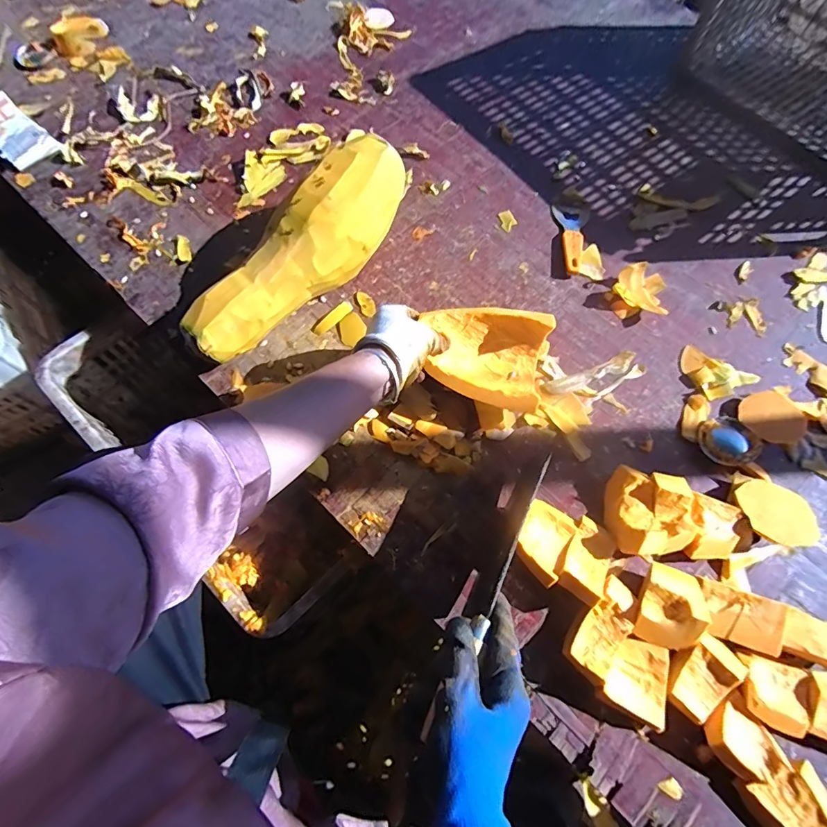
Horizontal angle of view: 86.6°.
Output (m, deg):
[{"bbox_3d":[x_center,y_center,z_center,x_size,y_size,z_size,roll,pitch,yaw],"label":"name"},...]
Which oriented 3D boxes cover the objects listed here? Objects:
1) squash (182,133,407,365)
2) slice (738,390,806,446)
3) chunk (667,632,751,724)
[{"bbox_3d":[-0.128,-0.193,0.540,0.097,0.106,0.338,41,84,16],"label":"squash"},{"bbox_3d":[0.429,0.008,0.532,0.061,0.029,0.068,-20,68,-9],"label":"slice"},{"bbox_3d":[0.275,0.251,0.419,0.074,0.027,0.049,-39,72,-16],"label":"chunk"}]

